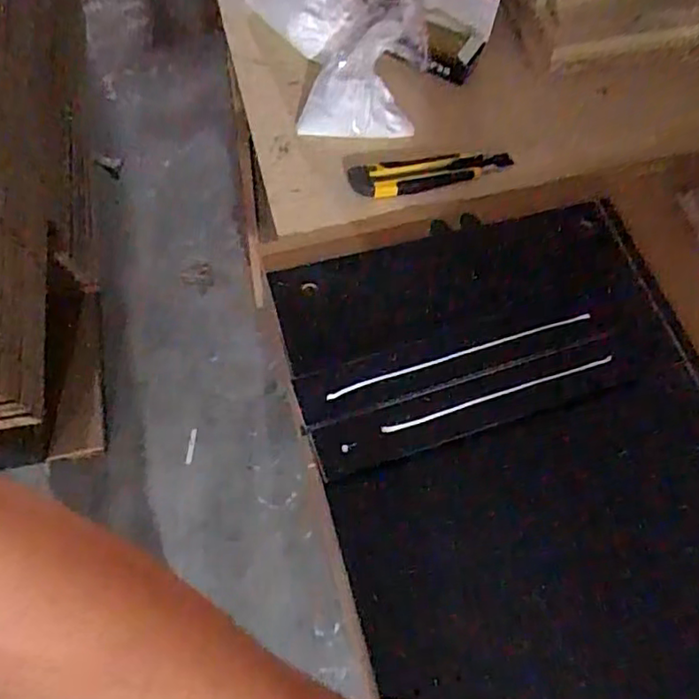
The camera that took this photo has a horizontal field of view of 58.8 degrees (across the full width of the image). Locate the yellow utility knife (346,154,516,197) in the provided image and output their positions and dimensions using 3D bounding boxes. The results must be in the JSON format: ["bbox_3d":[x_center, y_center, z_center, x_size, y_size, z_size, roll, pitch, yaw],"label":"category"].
[{"bbox_3d":[0.090,-0.192,0.675,0.178,0.018,0.038,-9,66,-7],"label":"yellow utility knife"}]

